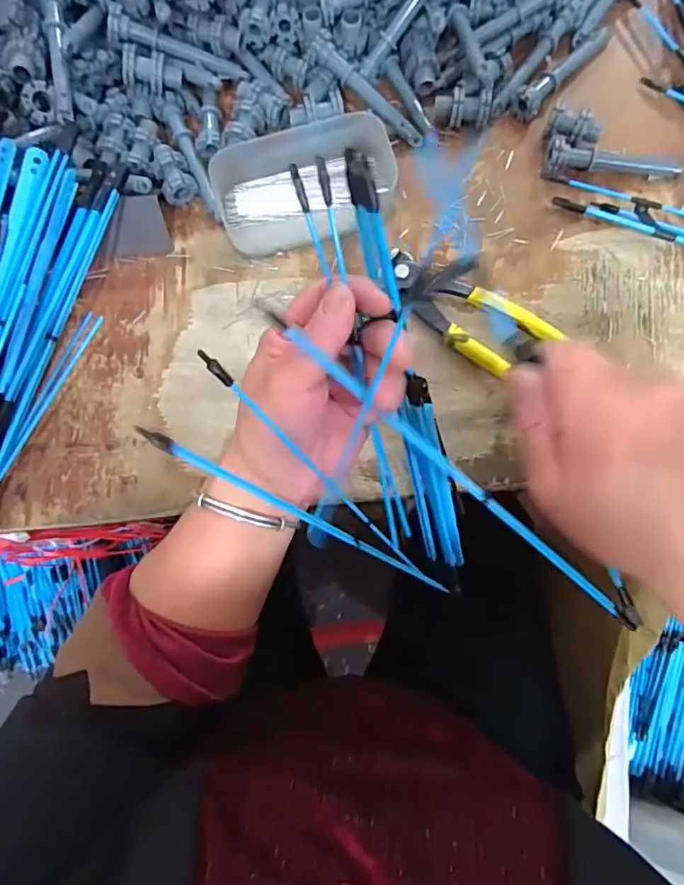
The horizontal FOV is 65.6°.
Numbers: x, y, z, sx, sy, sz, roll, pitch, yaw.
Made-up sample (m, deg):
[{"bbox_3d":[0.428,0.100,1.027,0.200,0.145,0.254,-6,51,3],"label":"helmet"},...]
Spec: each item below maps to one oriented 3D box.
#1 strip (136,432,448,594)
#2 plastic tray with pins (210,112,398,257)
[{"bbox_3d":[-0.005,0.050,0.297,0.247,0.009,0.006,35,84,-39],"label":"strip"},{"bbox_3d":[-0.024,-0.175,0.363,0.117,0.028,0.067,-15,82,0],"label":"plastic tray with pins"}]

